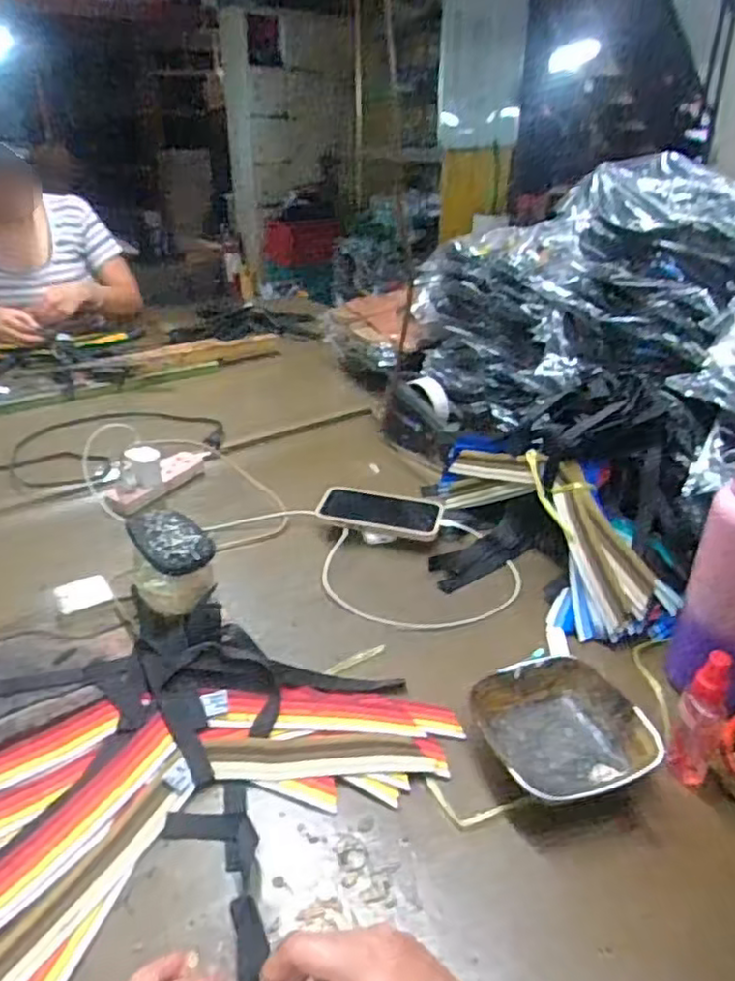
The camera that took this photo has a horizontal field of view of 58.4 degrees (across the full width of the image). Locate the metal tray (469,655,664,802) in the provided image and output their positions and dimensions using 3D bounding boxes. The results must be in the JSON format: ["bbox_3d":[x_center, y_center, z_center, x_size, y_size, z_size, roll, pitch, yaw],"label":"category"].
[{"bbox_3d":[0.155,0.192,0.541,0.121,0.030,0.109,-8,30,-14],"label":"metal tray"}]

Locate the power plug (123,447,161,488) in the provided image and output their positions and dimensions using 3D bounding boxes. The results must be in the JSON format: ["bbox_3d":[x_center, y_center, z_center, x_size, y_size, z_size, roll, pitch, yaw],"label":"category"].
[{"bbox_3d":[-0.301,-0.028,0.894,0.041,0.059,0.026,-13,32,-22],"label":"power plug"}]

